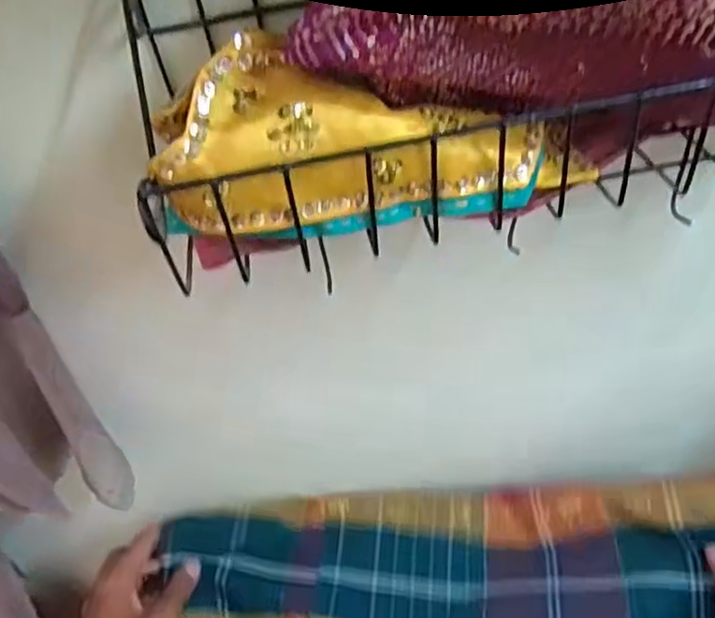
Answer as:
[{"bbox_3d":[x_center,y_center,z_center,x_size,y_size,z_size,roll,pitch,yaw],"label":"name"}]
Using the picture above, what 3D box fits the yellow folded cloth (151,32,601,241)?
[{"bbox_3d":[0.005,-0.071,0.256,0.167,0.058,0.052,-9,43,-3],"label":"yellow folded cloth"}]

